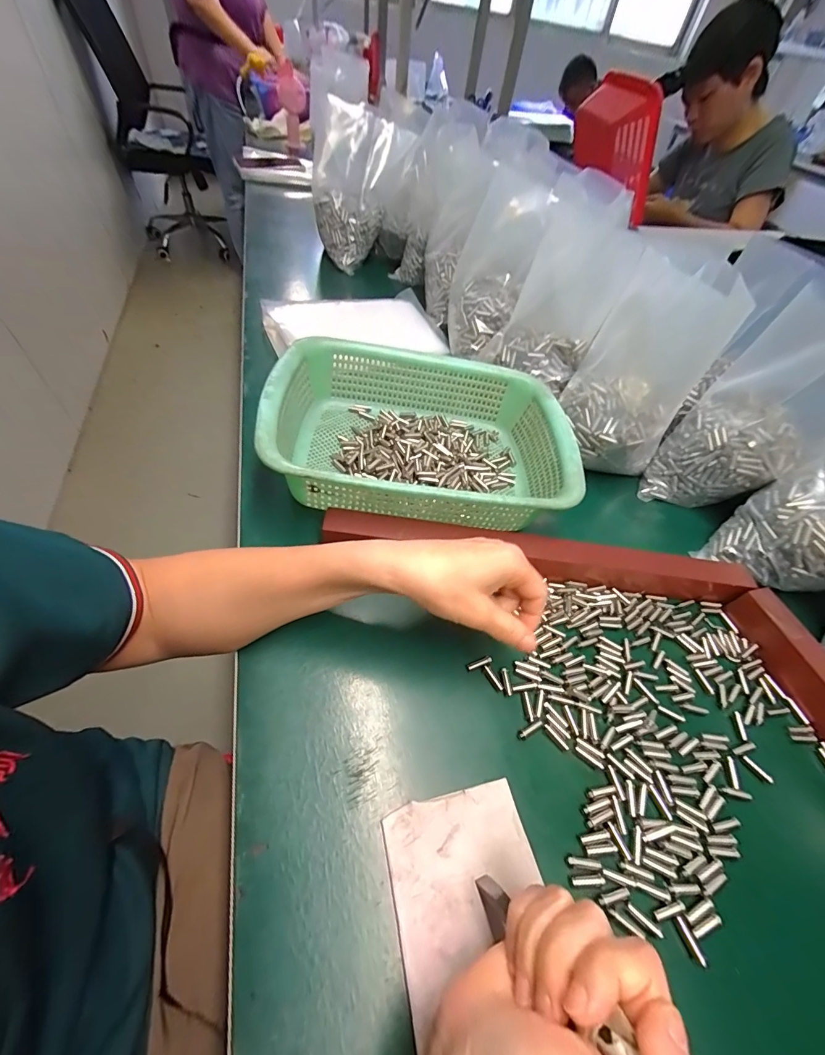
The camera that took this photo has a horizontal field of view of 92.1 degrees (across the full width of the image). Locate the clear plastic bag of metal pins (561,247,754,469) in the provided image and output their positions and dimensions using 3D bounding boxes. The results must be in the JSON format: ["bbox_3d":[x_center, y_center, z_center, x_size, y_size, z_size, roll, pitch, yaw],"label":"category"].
[{"bbox_3d":[0.242,-0.160,0.434,0.123,0.191,0.100,30,53,15],"label":"clear plastic bag of metal pins"}]

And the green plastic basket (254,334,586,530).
[{"bbox_3d":[0.011,-0.097,0.416,0.296,0.107,0.223,5,50,-5],"label":"green plastic basket"}]

